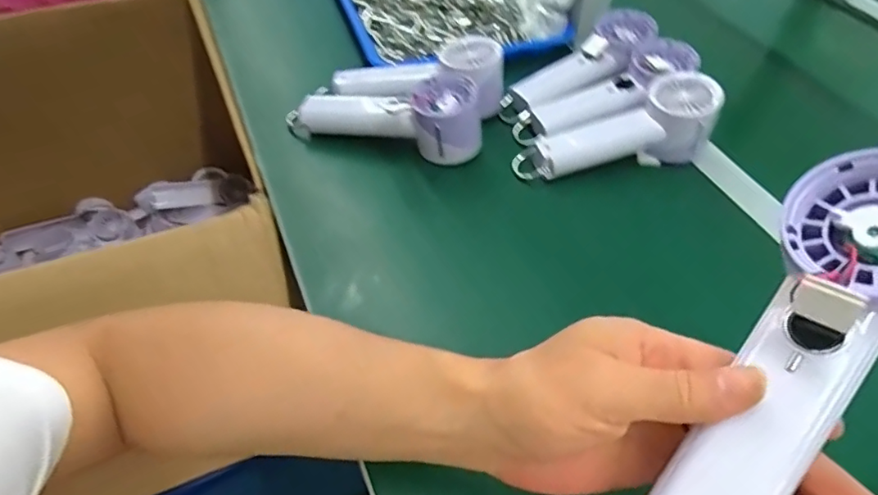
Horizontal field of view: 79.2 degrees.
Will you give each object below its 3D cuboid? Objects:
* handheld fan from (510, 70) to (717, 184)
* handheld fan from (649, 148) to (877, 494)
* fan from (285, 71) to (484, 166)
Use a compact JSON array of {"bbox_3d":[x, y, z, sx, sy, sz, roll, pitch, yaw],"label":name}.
[{"bbox_3d":[0.168,-0.104,0.514,0.194,0.055,0.075,-19,52,4],"label":"handheld fan"},{"bbox_3d":[0.143,0.052,0.206,0.067,0.038,0.191,30,91,21],"label":"handheld fan"},{"bbox_3d":[-0.052,-0.132,0.516,0.194,0.065,0.071,10,51,6],"label":"fan"}]

